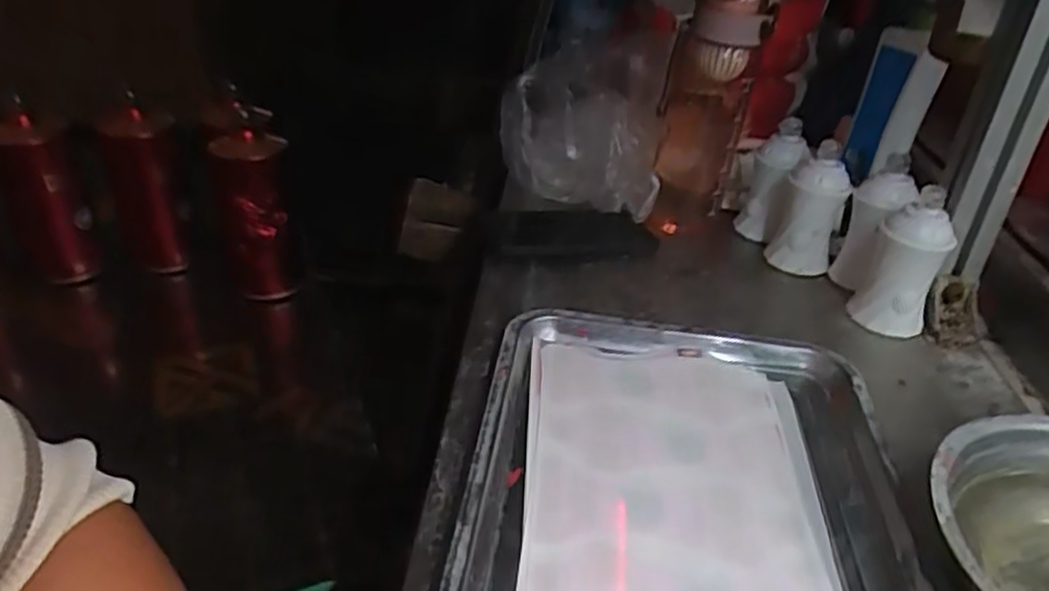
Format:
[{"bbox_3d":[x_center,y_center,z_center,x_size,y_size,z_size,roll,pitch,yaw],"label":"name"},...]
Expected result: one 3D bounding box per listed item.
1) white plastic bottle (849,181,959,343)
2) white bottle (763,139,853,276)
[{"bbox_3d":[0.307,-0.024,0.597,0.054,0.115,0.046,1,31,1],"label":"white plastic bottle"},{"bbox_3d":[0.264,-0.075,0.681,0.057,0.115,0.046,11,32,16],"label":"white bottle"}]

